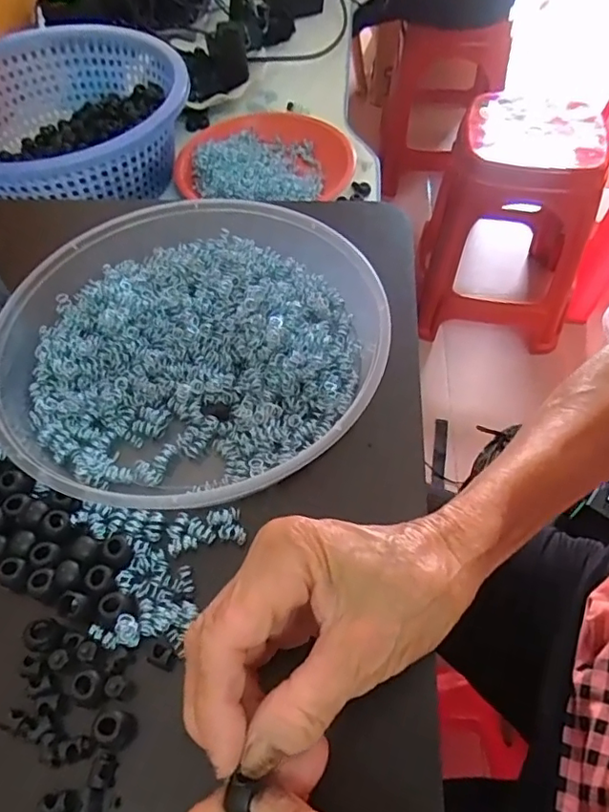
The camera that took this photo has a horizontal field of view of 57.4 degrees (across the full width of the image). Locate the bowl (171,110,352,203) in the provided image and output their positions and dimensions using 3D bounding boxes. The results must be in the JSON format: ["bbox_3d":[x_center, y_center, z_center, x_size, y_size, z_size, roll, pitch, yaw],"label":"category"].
[{"bbox_3d":[-0.047,-0.272,0.622,0.171,0.030,0.178,-1,56,1],"label":"bowl"}]

